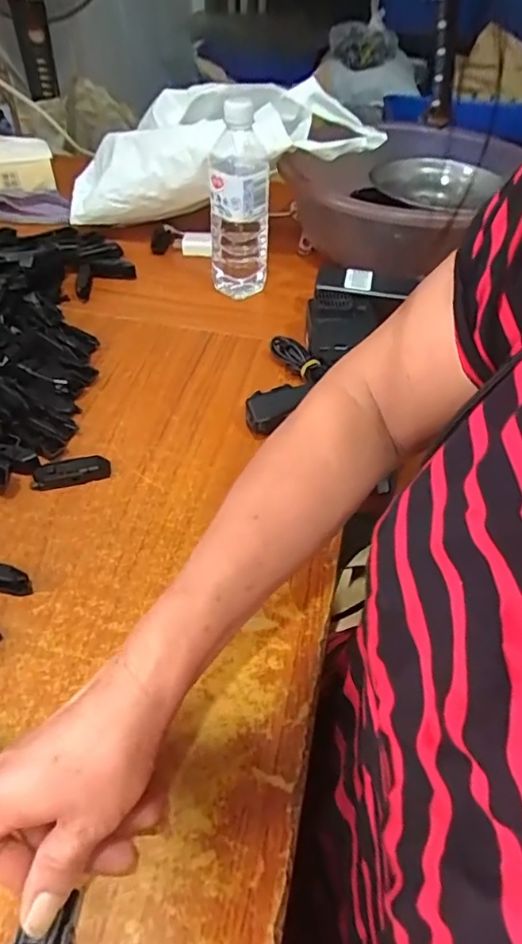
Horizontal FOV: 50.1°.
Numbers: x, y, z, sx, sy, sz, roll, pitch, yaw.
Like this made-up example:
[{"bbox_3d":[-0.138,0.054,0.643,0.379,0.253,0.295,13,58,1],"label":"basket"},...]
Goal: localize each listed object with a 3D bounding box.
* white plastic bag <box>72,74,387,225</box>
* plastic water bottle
[{"bbox_3d":[-0.076,-0.406,0.707,0.421,0.125,0.130,-4,43,22],"label":"white plastic bag"},{"bbox_3d":[-0.025,-0.321,0.674,0.070,0.207,0.086,0,46,-3],"label":"plastic water bottle"}]

